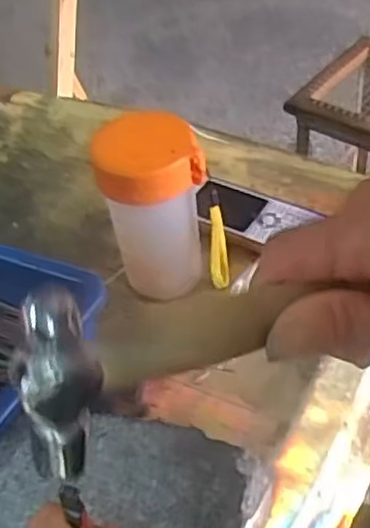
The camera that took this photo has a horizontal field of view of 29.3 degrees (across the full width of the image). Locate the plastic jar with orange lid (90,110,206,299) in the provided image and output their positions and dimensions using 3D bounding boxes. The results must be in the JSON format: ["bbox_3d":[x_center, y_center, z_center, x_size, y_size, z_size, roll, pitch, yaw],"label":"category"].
[{"bbox_3d":[-0.023,-0.034,0.512,0.070,0.144,0.057,-11,47,-6],"label":"plastic jar with orange lid"}]

